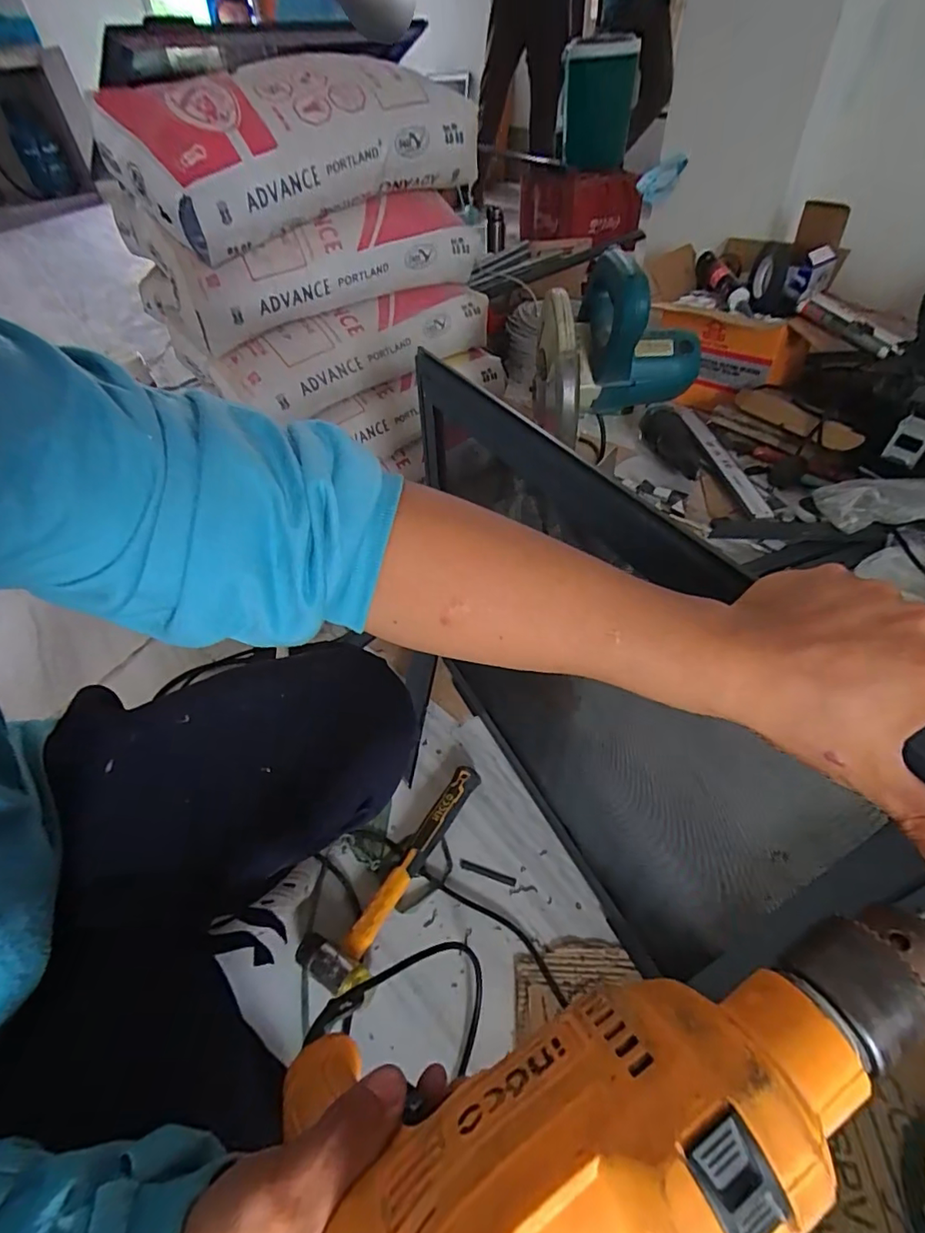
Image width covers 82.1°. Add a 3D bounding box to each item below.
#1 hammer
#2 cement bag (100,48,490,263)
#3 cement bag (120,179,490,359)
[{"bbox_3d":[-0.073,0.310,0.659,0.083,0.030,0.290,25,54,25],"label":"hammer"},{"bbox_3d":[-0.266,-0.776,0.865,0.534,0.175,0.292,-30,52,-21],"label":"cement bag"},{"bbox_3d":[-0.289,-0.674,0.978,0.541,0.135,0.339,-29,52,-21],"label":"cement bag"}]

